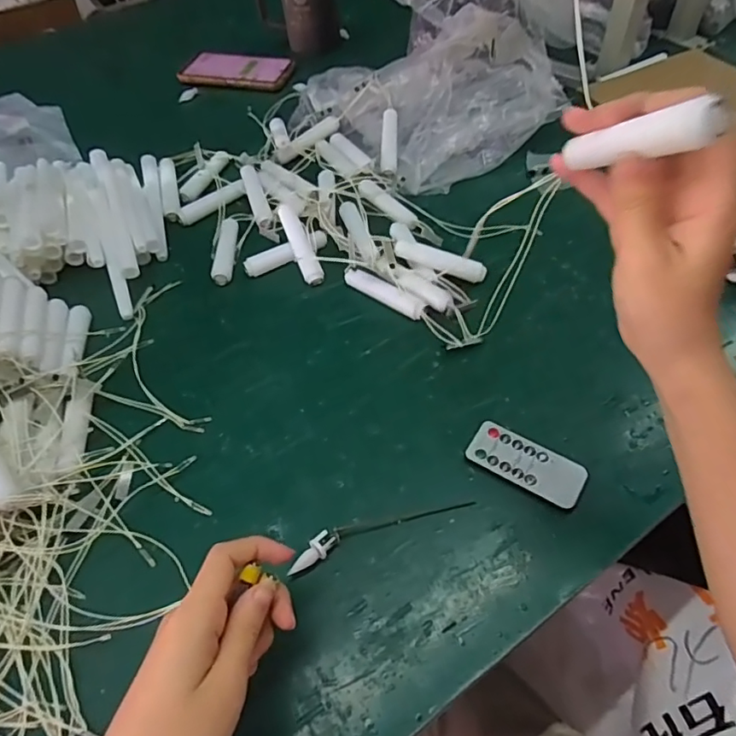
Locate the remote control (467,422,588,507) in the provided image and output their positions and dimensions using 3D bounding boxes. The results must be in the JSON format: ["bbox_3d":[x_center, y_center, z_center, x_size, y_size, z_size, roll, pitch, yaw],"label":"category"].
[{"bbox_3d":[0.119,0.072,0.406,0.084,0.009,0.040,26,59,22],"label":"remote control"}]

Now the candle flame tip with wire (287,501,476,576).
[{"bbox_3d":[0.009,0.111,0.384,0.137,0.011,0.020,-19,53,-10],"label":"candle flame tip with wire"}]

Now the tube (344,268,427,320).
[{"bbox_3d":[0.017,-0.069,0.511,0.089,0.015,0.016,32,61,26],"label":"tube"}]

